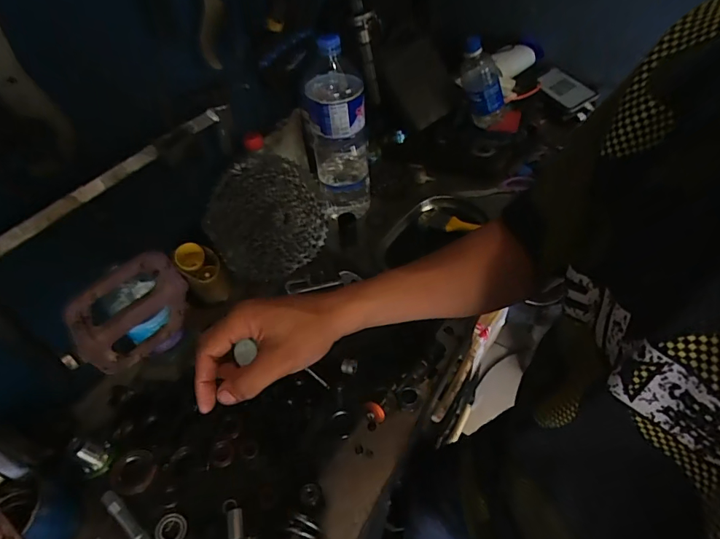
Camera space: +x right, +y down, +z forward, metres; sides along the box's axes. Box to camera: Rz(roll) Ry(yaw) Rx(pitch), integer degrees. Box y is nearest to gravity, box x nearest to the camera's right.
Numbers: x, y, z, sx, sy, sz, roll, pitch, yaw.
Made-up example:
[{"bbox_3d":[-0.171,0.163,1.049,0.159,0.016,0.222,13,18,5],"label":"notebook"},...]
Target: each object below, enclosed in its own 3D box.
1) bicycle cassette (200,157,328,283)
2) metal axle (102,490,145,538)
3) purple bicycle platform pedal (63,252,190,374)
[{"bbox_3d":[-0.138,-0.080,0.697,0.194,0.191,0.042,-46,26,-19],"label":"bicycle cassette"},{"bbox_3d":[-0.250,0.294,0.489,0.131,0.013,0.013,30,57,28],"label":"metal axle"},{"bbox_3d":[-0.197,0.039,0.373,0.017,0.099,0.108,30,59,28],"label":"purple bicycle platform pedal"}]

